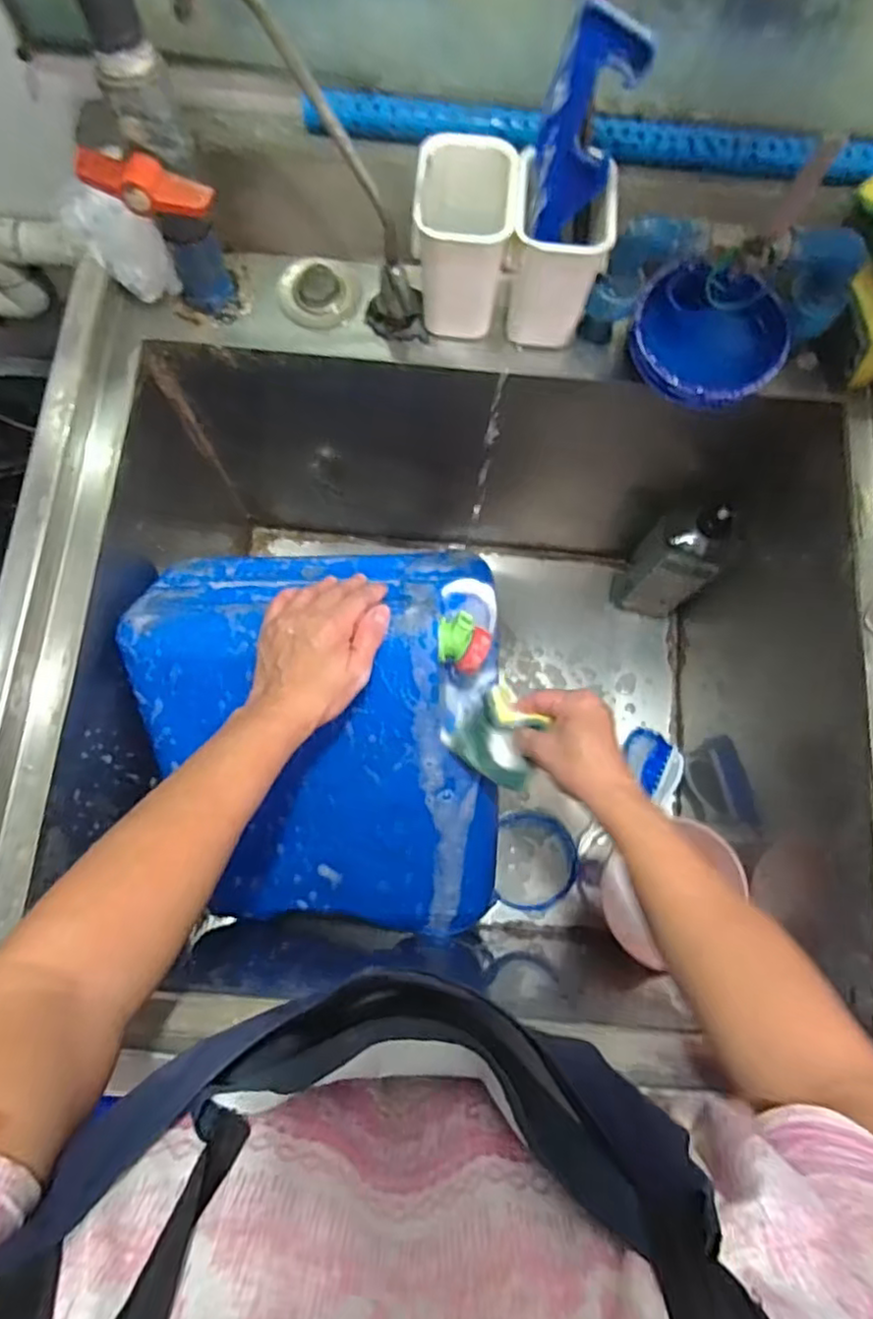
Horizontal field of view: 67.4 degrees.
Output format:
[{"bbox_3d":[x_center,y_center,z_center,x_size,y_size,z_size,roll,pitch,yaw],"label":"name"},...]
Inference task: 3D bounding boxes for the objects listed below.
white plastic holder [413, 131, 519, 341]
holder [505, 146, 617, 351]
[{"bbox_3d":[0.020,-0.329,0.516,0.071,0.110,0.084,3,77,-1],"label":"white plastic holder"},{"bbox_3d":[0.092,-0.318,0.521,0.072,0.108,0.073,6,77,0],"label":"holder"}]

